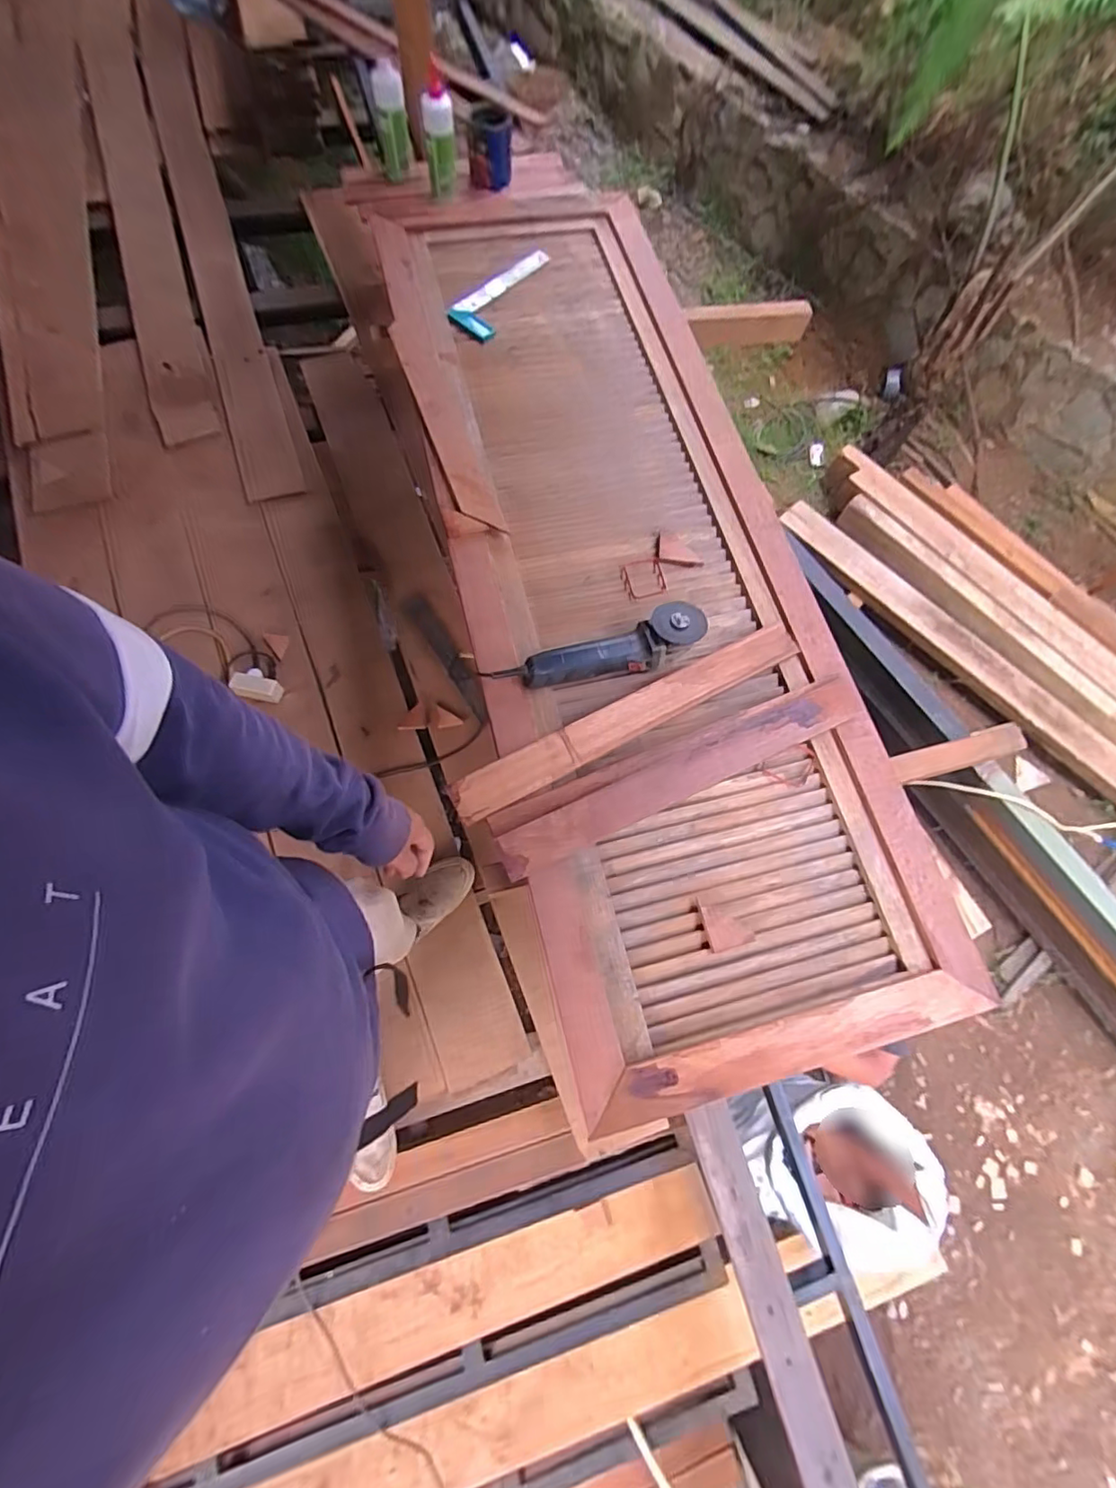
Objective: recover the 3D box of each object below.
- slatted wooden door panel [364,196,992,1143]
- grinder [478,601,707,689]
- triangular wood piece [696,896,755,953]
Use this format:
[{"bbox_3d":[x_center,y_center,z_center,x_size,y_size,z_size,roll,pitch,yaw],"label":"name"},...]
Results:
[{"bbox_3d":[0.080,-0.378,1.024,0.628,0.051,1.779,-14,73,-7],"label":"slatted wooden door panel"},{"bbox_3d":[0.061,-0.134,0.912,0.350,0.088,0.085,-18,74,-10],"label":"grinder"},{"bbox_3d":[0.241,0.256,0.824,0.063,0.008,0.075,-11,73,-8],"label":"triangular wood piece"}]

